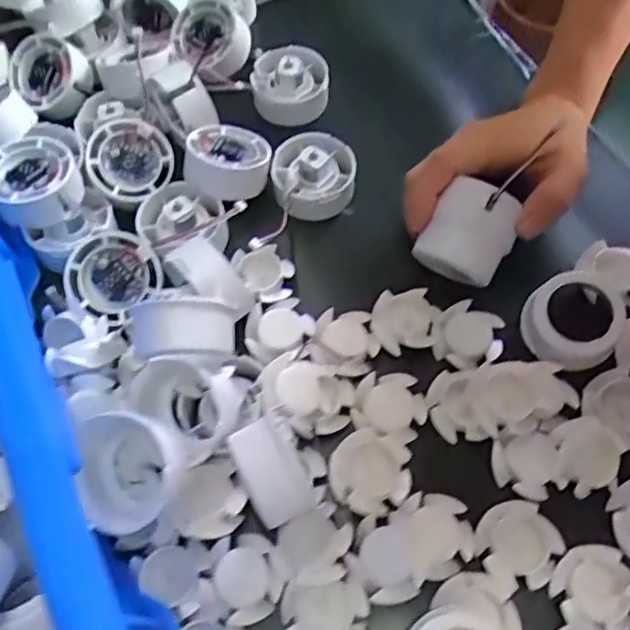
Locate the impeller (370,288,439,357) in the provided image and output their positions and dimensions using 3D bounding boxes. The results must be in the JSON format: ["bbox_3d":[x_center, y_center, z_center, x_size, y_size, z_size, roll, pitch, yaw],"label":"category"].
[{"bbox_3d":[0.053,0.003,0.375,0.039,0.009,0.039,-1,62,1],"label":"impeller"}]

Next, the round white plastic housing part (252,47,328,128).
[{"bbox_3d":[-0.018,-0.171,0.469,0.055,0.038,0.059,-1,62,1],"label":"round white plastic housing part"}]

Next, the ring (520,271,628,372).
[{"bbox_3d":[0.148,0.002,0.357,0.051,0.028,0.046,-4,62,-1],"label":"ring"}]

